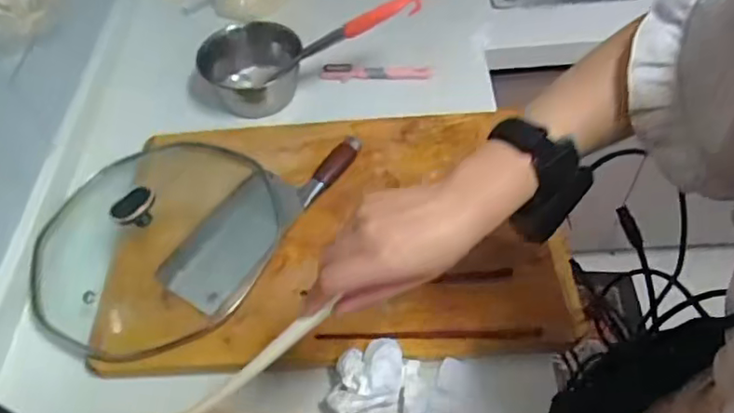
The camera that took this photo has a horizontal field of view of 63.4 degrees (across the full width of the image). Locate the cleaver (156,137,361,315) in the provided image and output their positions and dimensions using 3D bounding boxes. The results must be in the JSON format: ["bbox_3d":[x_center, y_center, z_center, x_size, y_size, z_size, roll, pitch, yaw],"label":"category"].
[{"bbox_3d":[-0.133,-0.001,0.755,0.101,0.017,0.295,26,59,23],"label":"cleaver"}]

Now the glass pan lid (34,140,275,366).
[{"bbox_3d":[-0.256,0.029,0.720,0.266,0.082,0.295,18,56,18],"label":"glass pan lid"}]

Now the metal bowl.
[{"bbox_3d":[-0.175,-0.206,0.893,0.142,0.098,0.142,-9,52,-2],"label":"metal bowl"}]

